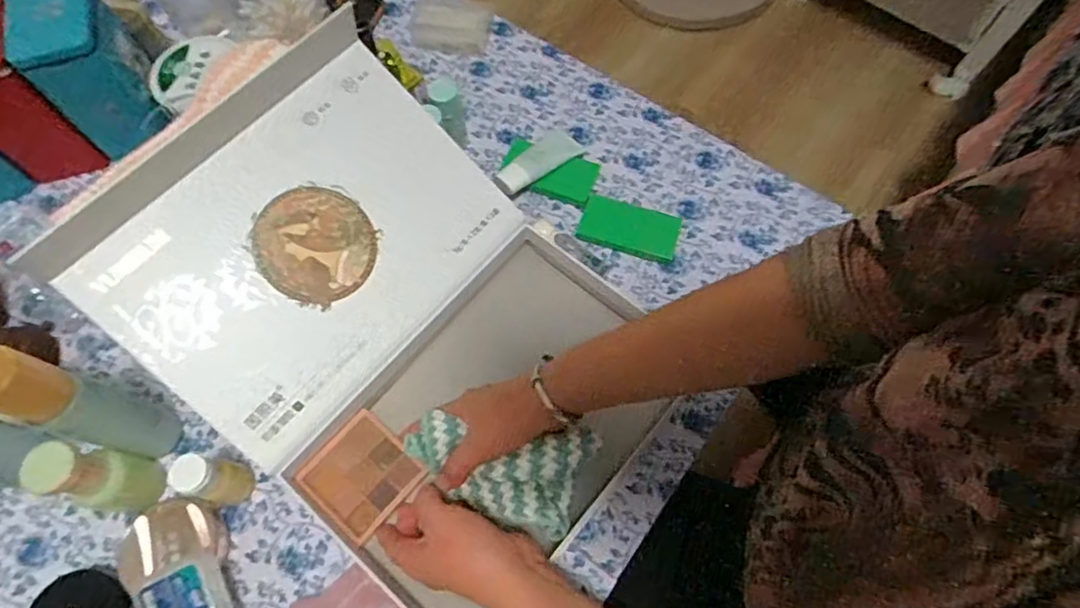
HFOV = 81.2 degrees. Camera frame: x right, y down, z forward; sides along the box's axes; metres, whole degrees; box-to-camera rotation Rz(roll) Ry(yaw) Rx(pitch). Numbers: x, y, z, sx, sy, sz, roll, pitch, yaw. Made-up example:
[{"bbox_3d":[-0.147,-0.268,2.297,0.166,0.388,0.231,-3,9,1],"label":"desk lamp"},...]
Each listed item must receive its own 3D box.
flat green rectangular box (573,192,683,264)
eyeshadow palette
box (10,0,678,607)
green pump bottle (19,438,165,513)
[{"bbox_3d":[0.084,-0.072,0.589,0.090,0.008,0.051,16,67,7],"label":"flat green rectangular box"},{"bbox_3d":[-0.137,0.131,0.488,0.073,0.008,0.075,38,72,15],"label":"eyeshadow palette"},{"bbox_3d":[-0.112,0.010,0.484,0.401,0.158,0.288,36,71,15],"label":"box"},{"bbox_3d":[-0.307,0.122,0.444,0.038,0.094,0.039,0,66,0],"label":"green pump bottle"}]

